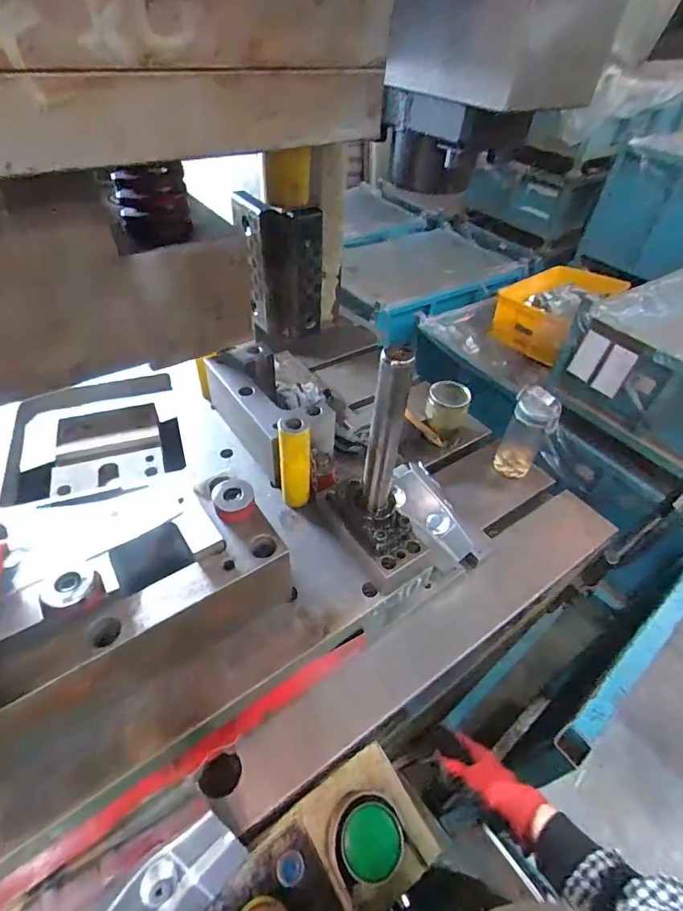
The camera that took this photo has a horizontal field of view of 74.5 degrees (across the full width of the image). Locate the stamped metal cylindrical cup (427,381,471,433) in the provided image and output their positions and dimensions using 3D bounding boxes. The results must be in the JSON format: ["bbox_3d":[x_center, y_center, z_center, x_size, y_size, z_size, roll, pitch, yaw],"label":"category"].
[{"bbox_3d":[0.211,-0.096,0.900,0.080,0.070,0.083,2,44,-2],"label":"stamped metal cylindrical cup"}]

